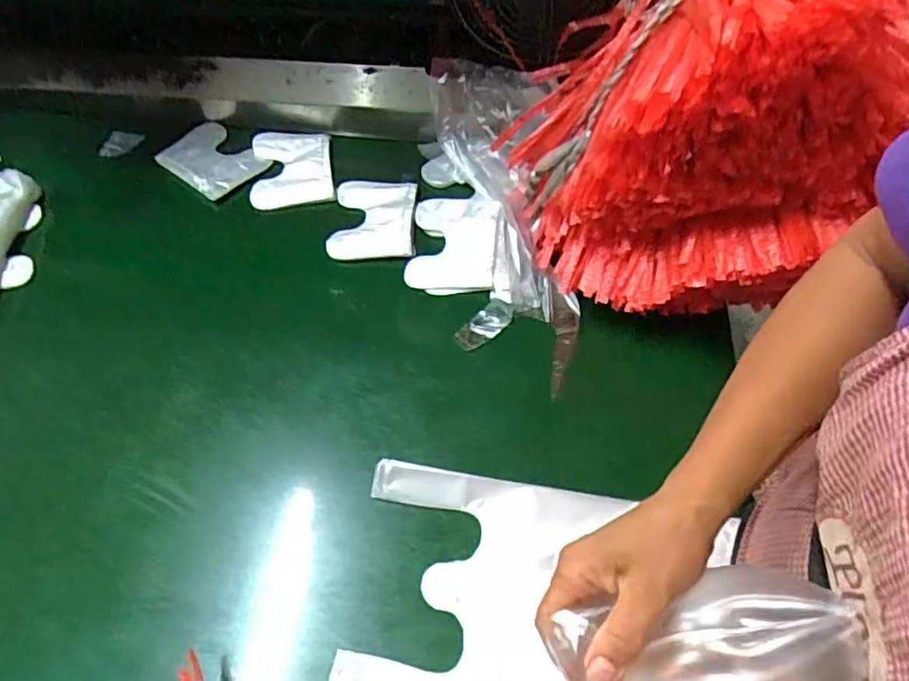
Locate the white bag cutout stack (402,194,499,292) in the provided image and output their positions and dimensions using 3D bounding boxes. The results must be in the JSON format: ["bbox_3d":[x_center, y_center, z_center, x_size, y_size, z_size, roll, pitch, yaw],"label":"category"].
[{"bbox_3d":[-0.001,-0.116,0.704,0.098,0.031,0.128,5,56,3],"label":"white bag cutout stack"}]

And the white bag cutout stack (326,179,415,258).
[{"bbox_3d":[-0.098,-0.148,0.729,0.098,0.019,0.114,1,56,0],"label":"white bag cutout stack"}]

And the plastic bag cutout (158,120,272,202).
[{"bbox_3d":[-0.311,-0.234,0.778,0.121,0.010,0.093,37,63,22],"label":"plastic bag cutout"}]

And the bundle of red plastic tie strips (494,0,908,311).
[{"bbox_3d":[0.266,-0.312,0.616,0.345,0.302,0.515,13,57,8],"label":"bundle of red plastic tie strips"}]

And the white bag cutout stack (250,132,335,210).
[{"bbox_3d":[-0.207,-0.223,0.773,0.099,0.015,0.114,-7,60,-5],"label":"white bag cutout stack"}]

